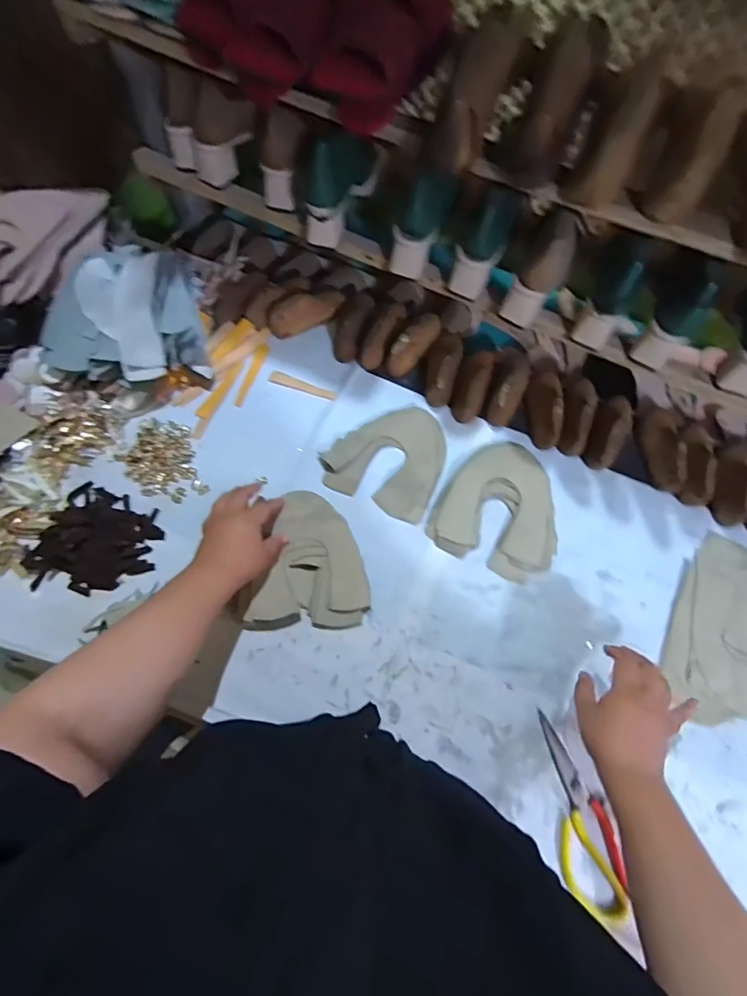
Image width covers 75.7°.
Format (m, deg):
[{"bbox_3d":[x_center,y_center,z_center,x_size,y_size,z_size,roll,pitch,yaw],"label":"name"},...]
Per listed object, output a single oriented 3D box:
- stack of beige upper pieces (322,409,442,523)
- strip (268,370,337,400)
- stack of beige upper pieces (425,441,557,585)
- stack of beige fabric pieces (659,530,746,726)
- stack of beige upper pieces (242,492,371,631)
[{"bbox_3d":[0.023,-0.067,0.716,0.163,0.007,0.171,23,70,7],"label":"stack of beige upper pieces"},{"bbox_3d":[-0.112,-0.179,0.768,0.109,0.007,0.021,17,70,6],"label":"strip"},{"bbox_3d":[0.188,0.008,0.686,0.170,0.019,0.193,24,71,8],"label":"stack of beige upper pieces"},{"bbox_3d":[0.510,0.180,0.633,0.220,0.010,0.248,23,70,8],"label":"stack of beige fabric pieces"},{"bbox_3d":[-0.086,0.080,0.653,0.149,0.027,0.184,-1,69,-1],"label":"stack of beige upper pieces"}]

